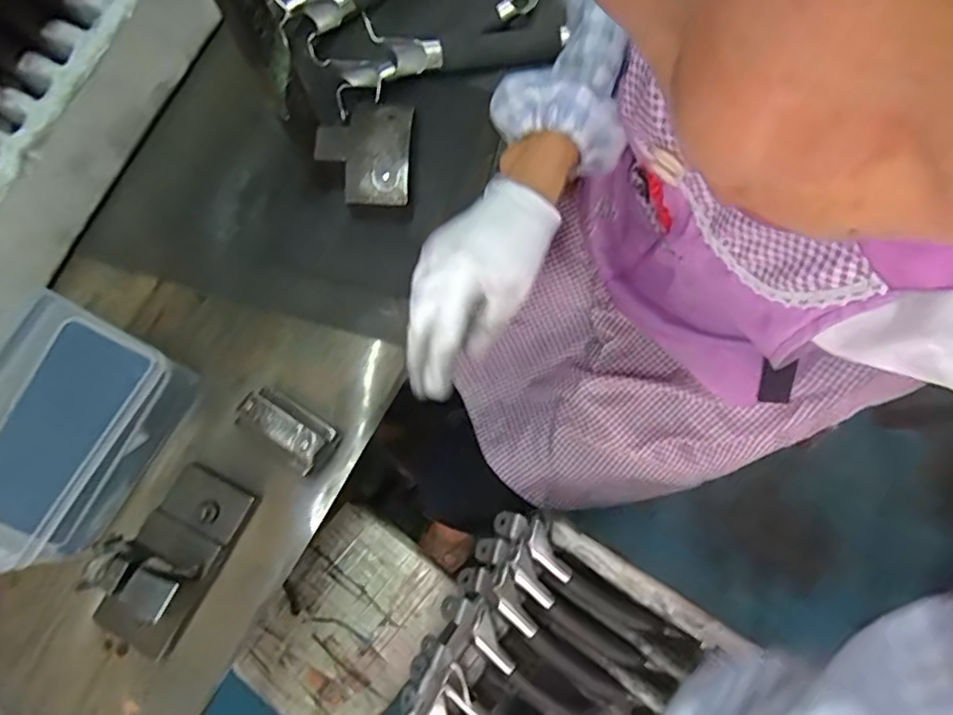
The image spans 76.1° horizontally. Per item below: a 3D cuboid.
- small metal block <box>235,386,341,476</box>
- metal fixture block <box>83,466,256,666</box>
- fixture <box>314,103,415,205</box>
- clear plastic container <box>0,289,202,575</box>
[{"bbox_3d":[-0.145,0.055,0.471,0.070,0.051,0.038,33,80,8],"label":"small metal block"},{"bbox_3d":[-0.227,0.147,0.436,0.066,0.064,0.130,27,80,7],"label":"metal fixture block"},{"bbox_3d":[-0.091,-0.171,0.500,0.073,0.018,0.090,4,78,2],"label":"fixture"},{"bbox_3d":[-0.318,0.063,0.459,0.116,0.076,0.193,30,80,8],"label":"clear plastic container"}]

